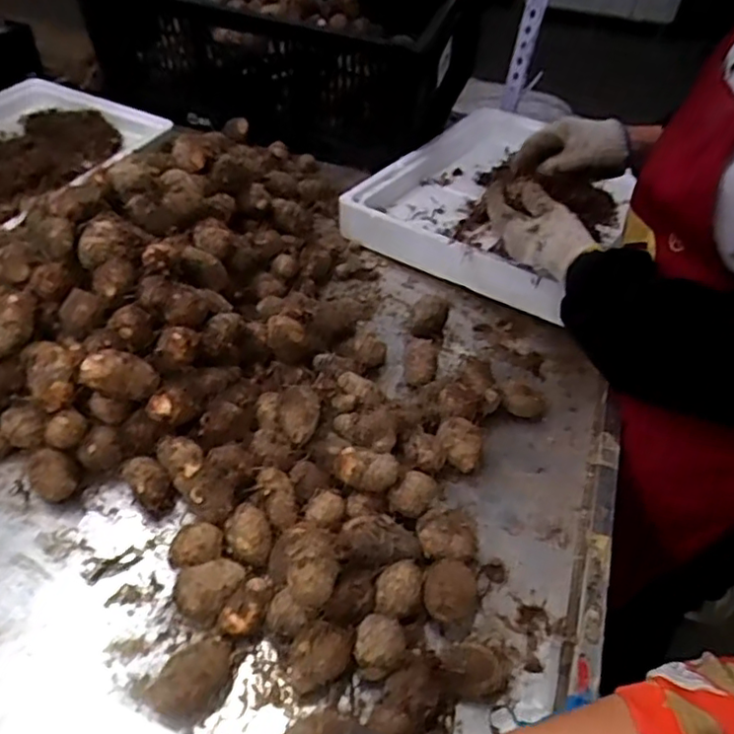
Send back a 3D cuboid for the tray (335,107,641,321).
[{"bbox_3d":[0.207,-0.267,0.950,0.356,0.068,0.400,30,50,23],"label":"tray"}]

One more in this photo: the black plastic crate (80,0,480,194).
[{"bbox_3d":[-0.146,-0.578,1.133,0.611,0.217,0.376,17,46,11],"label":"black plastic crate"}]

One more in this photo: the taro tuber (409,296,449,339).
[{"bbox_3d":[0.076,-0.060,0.769,0.042,0.041,0.049,13,45,8],"label":"taro tuber"}]

